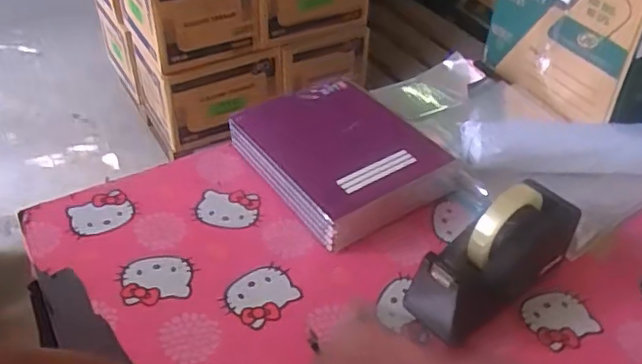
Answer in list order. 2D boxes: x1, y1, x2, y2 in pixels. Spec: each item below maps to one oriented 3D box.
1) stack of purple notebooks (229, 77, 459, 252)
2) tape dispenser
[{"bbox_3d":[0.018,-0.045,0.851,0.218,0.073,0.263,-24,47,-27],"label":"stack of purple notebooks"},{"bbox_3d":[0.188,0.078,0.671,0.210,0.128,0.075,-24,47,-27],"label":"tape dispenser"}]

